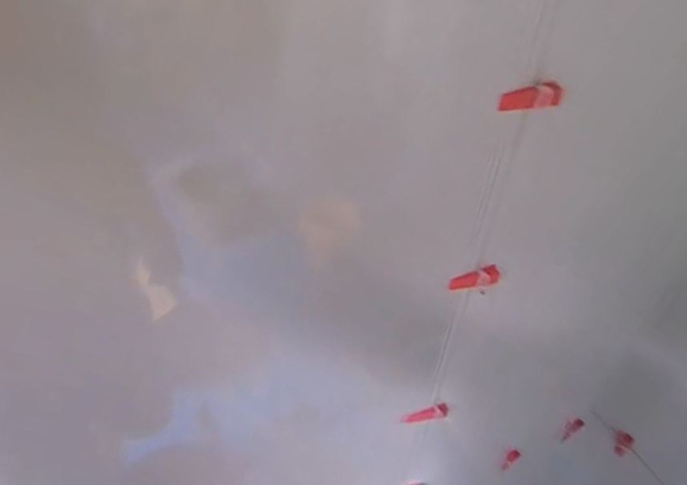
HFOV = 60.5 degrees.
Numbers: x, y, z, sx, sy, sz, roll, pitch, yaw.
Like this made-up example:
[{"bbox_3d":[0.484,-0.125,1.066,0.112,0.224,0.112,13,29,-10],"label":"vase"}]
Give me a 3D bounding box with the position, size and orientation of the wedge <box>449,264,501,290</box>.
[{"bbox_3d":[0.157,0.044,0.707,0.062,0.016,0.019,-14,42,-3],"label":"wedge"}]

